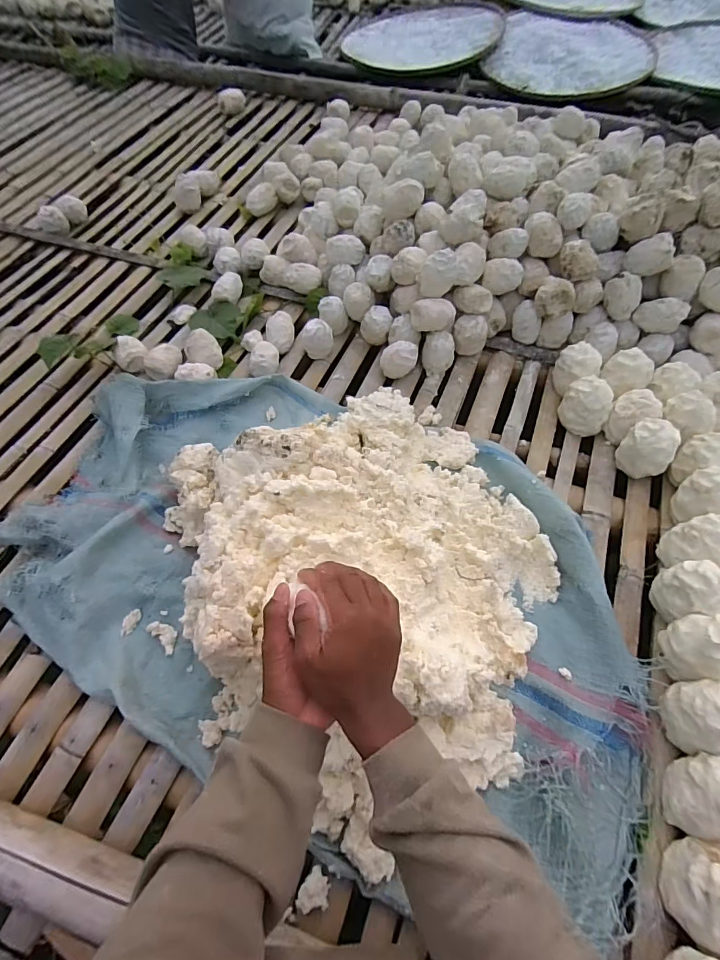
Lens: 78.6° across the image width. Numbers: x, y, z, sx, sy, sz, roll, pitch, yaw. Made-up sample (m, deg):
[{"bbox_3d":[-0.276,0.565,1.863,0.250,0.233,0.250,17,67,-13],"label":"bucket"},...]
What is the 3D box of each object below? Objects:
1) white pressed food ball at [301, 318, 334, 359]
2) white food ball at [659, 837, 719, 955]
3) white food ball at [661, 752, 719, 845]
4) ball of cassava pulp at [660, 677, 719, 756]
[{"bbox_3d":[-0.090,-0.301,0.943,0.065,0.072,0.066,1,58,-1],"label":"white pressed food ball"},{"bbox_3d":[0.388,0.450,0.476,0.090,0.078,0.082,1,58,-1],"label":"white food ball"},{"bbox_3d":[0.417,0.373,0.515,0.075,0.081,0.087,12,58,6],"label":"white food ball"},{"bbox_3d":[0.443,0.294,0.547,0.068,0.071,0.087,-4,58,-4],"label":"ball of cassava pulp"}]

